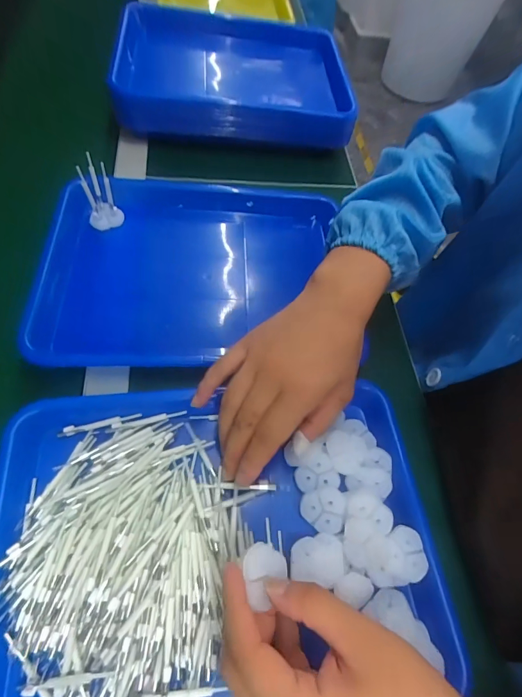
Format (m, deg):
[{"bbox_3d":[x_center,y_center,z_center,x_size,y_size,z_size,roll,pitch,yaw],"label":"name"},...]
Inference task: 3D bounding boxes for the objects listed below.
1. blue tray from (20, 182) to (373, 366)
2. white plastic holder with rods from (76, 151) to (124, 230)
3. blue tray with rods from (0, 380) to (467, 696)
[{"bbox_3d":[-0.069,-0.086,0.417,0.315,0.052,0.243,-2,59,-6],"label":"blue tray"},{"bbox_3d":[-0.180,-0.171,0.418,0.035,0.074,0.028,-18,65,-17],"label":"white plastic holder with rods"},{"bbox_3d":[-0.030,0.145,0.282,0.332,0.051,0.241,-4,59,-7],"label":"blue tray with rods"}]

